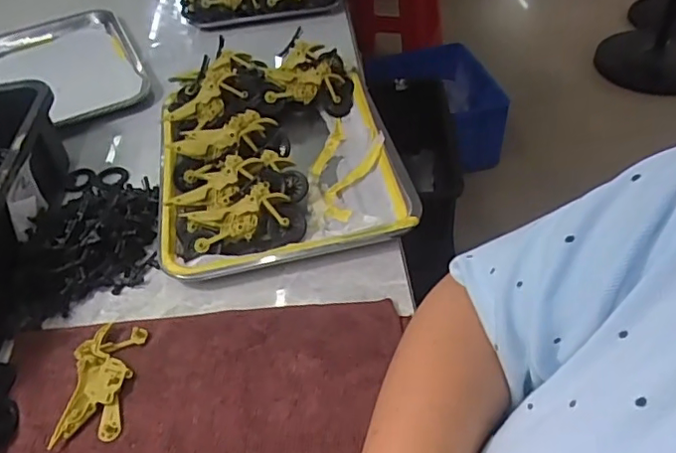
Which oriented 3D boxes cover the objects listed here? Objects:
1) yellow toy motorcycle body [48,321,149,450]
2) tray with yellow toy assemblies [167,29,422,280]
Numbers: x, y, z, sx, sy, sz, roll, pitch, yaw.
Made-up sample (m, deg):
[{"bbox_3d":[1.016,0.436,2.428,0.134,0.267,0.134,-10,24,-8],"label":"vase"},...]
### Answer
[{"bbox_3d":[-0.191,0.126,0.455,0.049,0.011,0.101,-4,44,3],"label":"yellow toy motorcycle body"},{"bbox_3d":[-0.072,-0.094,0.634,0.255,0.064,0.329,-12,44,-5],"label":"tray with yellow toy assemblies"}]

